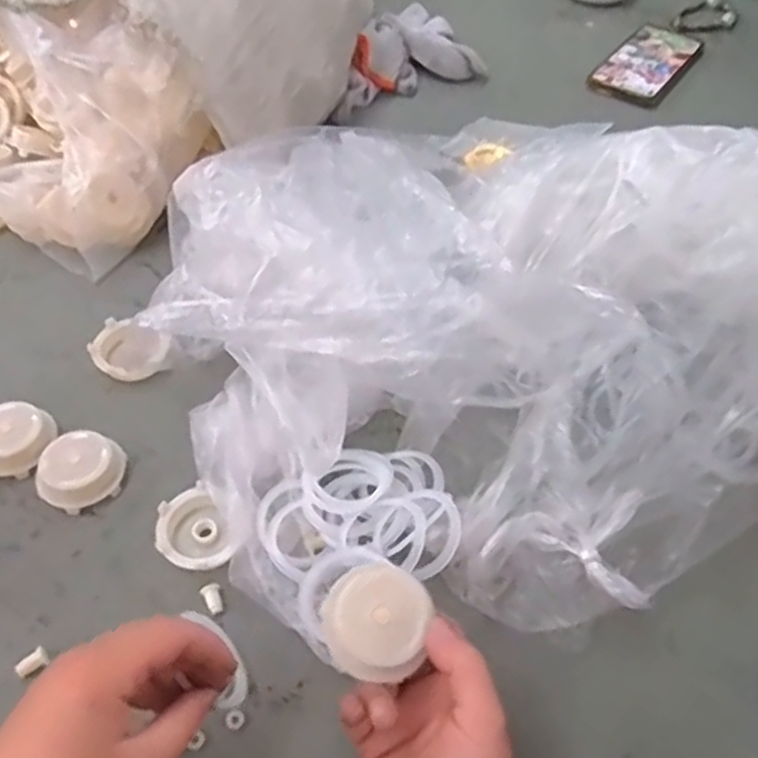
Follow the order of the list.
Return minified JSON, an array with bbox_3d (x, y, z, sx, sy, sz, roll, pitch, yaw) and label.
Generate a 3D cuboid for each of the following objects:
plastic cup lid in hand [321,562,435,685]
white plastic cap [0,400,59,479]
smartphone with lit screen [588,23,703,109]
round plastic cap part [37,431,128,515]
[{"bbox_3d":[-0.002,0.115,0.350,0.047,0.009,0.052,18,74,14],"label":"plastic cup lid in hand"},{"bbox_3d":[-0.243,0.041,0.485,0.048,0.028,0.050,0,51,0],"label":"white plastic cap"},{"bbox_3d":[0.304,-0.357,0.827,0.083,0.013,0.152,27,56,20],"label":"smartphone with lit screen"},{"bbox_3d":[-0.195,0.058,0.470,0.053,0.030,0.044,10,52,7],"label":"round plastic cap part"}]

